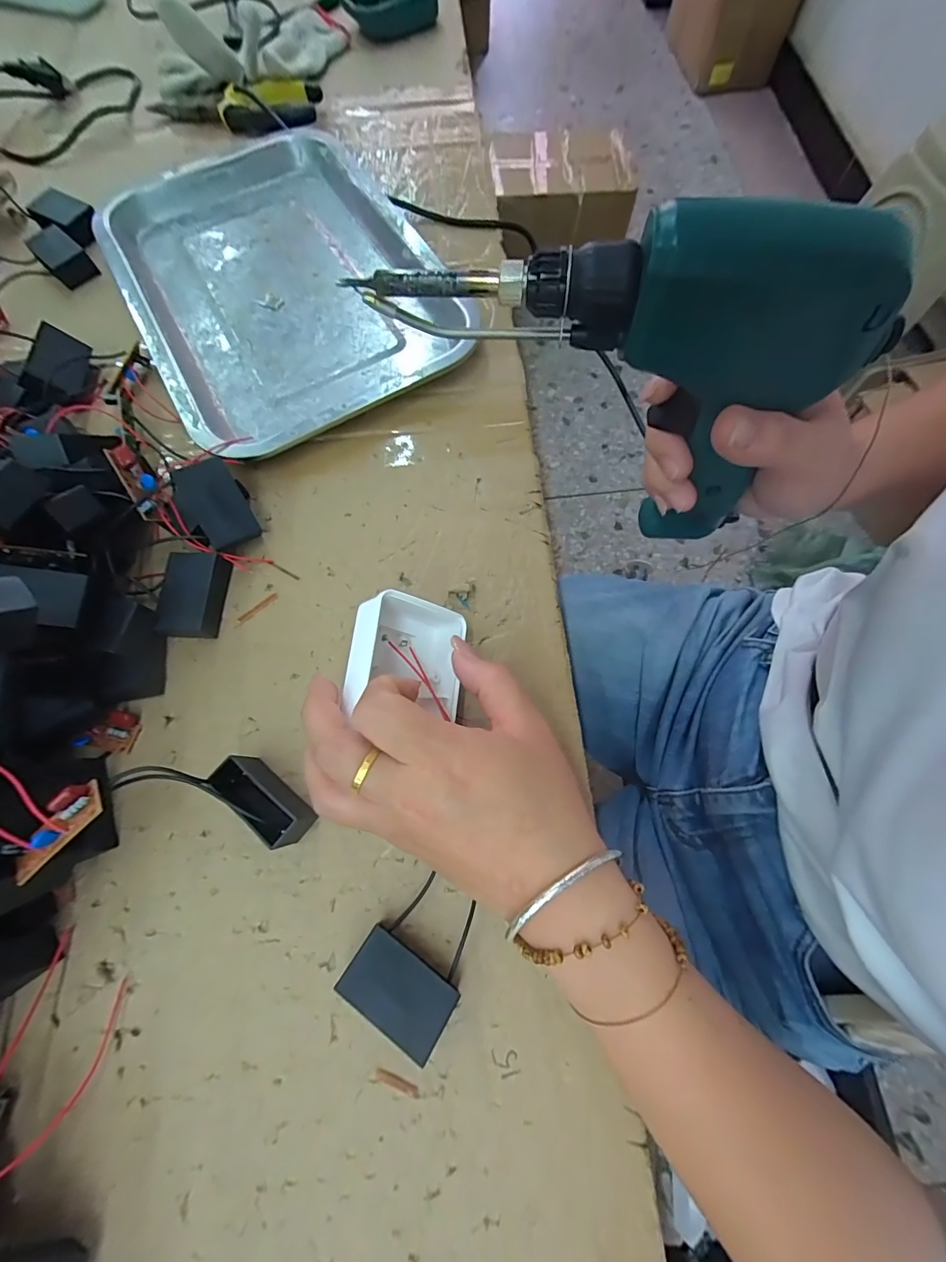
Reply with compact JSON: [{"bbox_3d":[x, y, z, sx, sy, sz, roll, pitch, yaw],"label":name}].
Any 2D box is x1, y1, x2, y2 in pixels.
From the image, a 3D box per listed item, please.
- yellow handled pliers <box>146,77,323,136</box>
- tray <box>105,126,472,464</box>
[{"bbox_3d":[-0.220,-0.488,0.412,0.157,0.018,0.058,14,73,7],"label":"yellow handled pliers"},{"bbox_3d":[-0.148,-0.269,0.341,0.206,0.021,0.309,-29,73,-7],"label":"tray"}]

